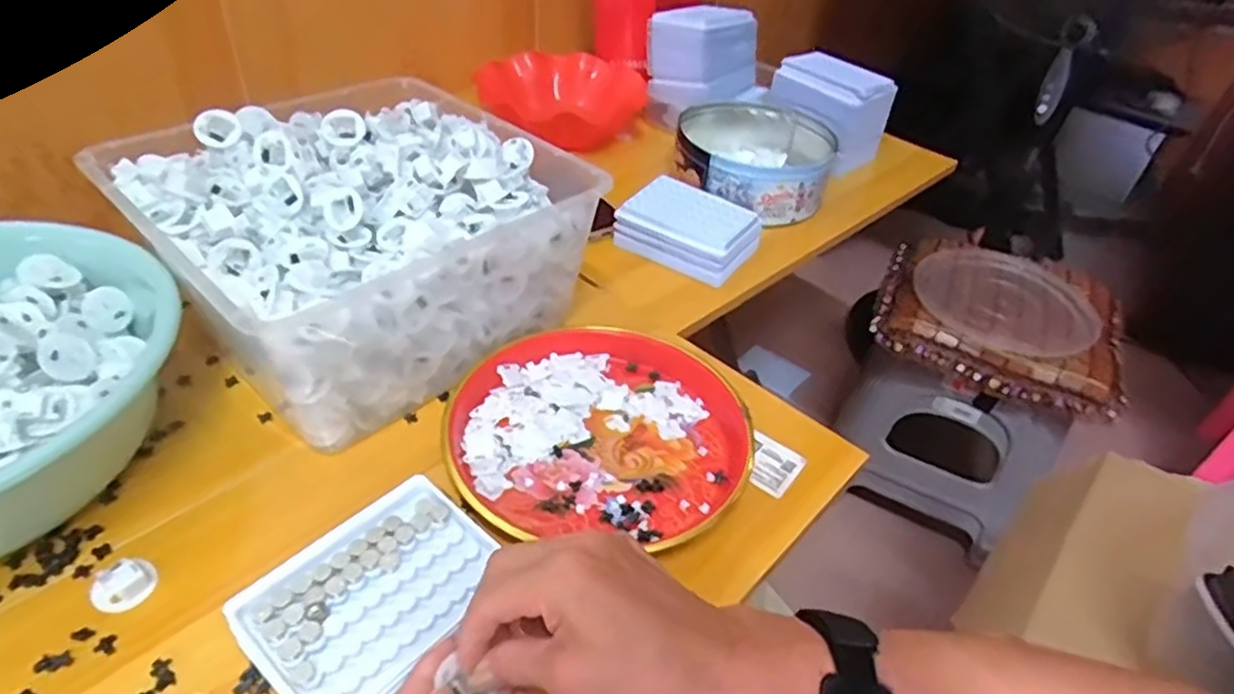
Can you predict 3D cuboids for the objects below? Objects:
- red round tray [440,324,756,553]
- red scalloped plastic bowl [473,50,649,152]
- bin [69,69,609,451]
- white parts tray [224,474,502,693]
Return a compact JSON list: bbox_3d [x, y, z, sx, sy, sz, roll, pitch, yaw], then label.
[{"bbox_3d":[-0.011,0.058,0.534,0.221,0.032,0.189,4,40,-3],"label":"red round tray"},{"bbox_3d":[-0.072,-0.317,0.912,0.207,0.059,0.194,4,40,-3],"label":"red scalloped plastic bowl"},{"bbox_3d":[-0.205,-0.090,0.580,0.270,0.152,0.276,32,47,28],"label":"bin"},{"bbox_3d":[-0.137,0.147,0.411,0.106,0.036,0.134,29,45,25],"label":"white parts tray"}]

